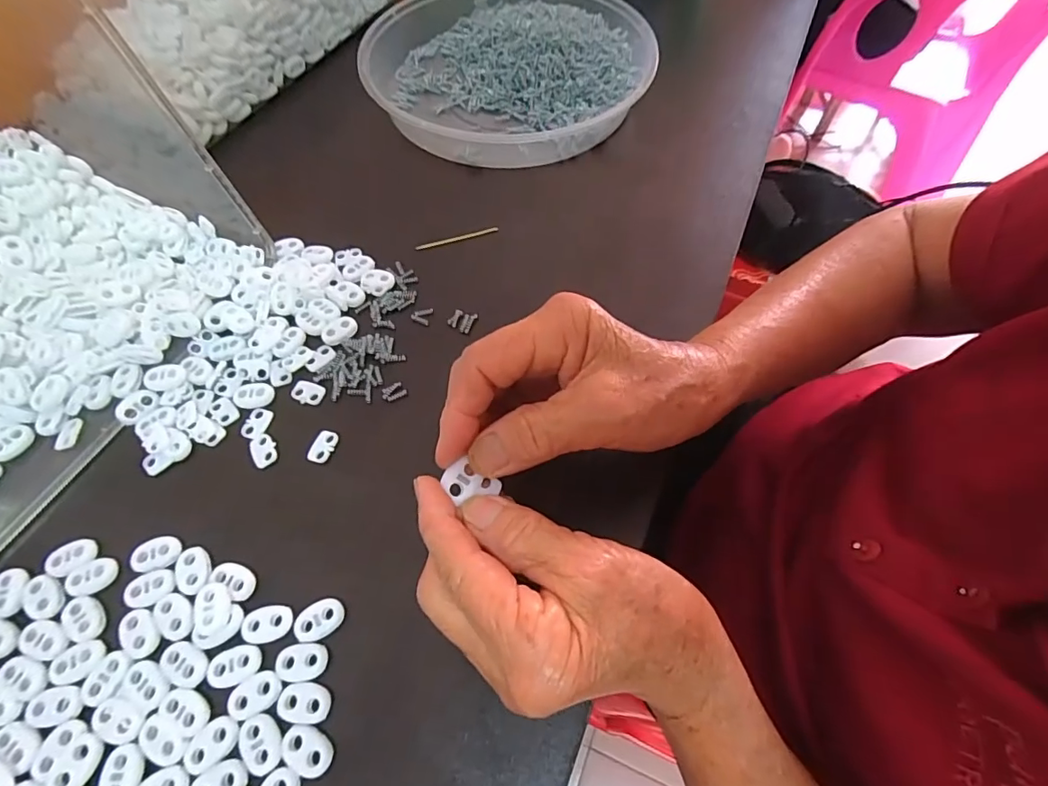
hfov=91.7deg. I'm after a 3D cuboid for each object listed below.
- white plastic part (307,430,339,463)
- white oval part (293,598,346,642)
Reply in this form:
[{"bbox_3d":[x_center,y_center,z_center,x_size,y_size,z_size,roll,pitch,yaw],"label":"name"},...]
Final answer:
[{"bbox_3d":[-0.111,0.029,0.281,0.012,0.004,0.019,20,64,12],"label":"white plastic part"},{"bbox_3d":[-0.096,0.106,0.238,0.023,0.004,0.016,-22,63,-10],"label":"white oval part"}]

